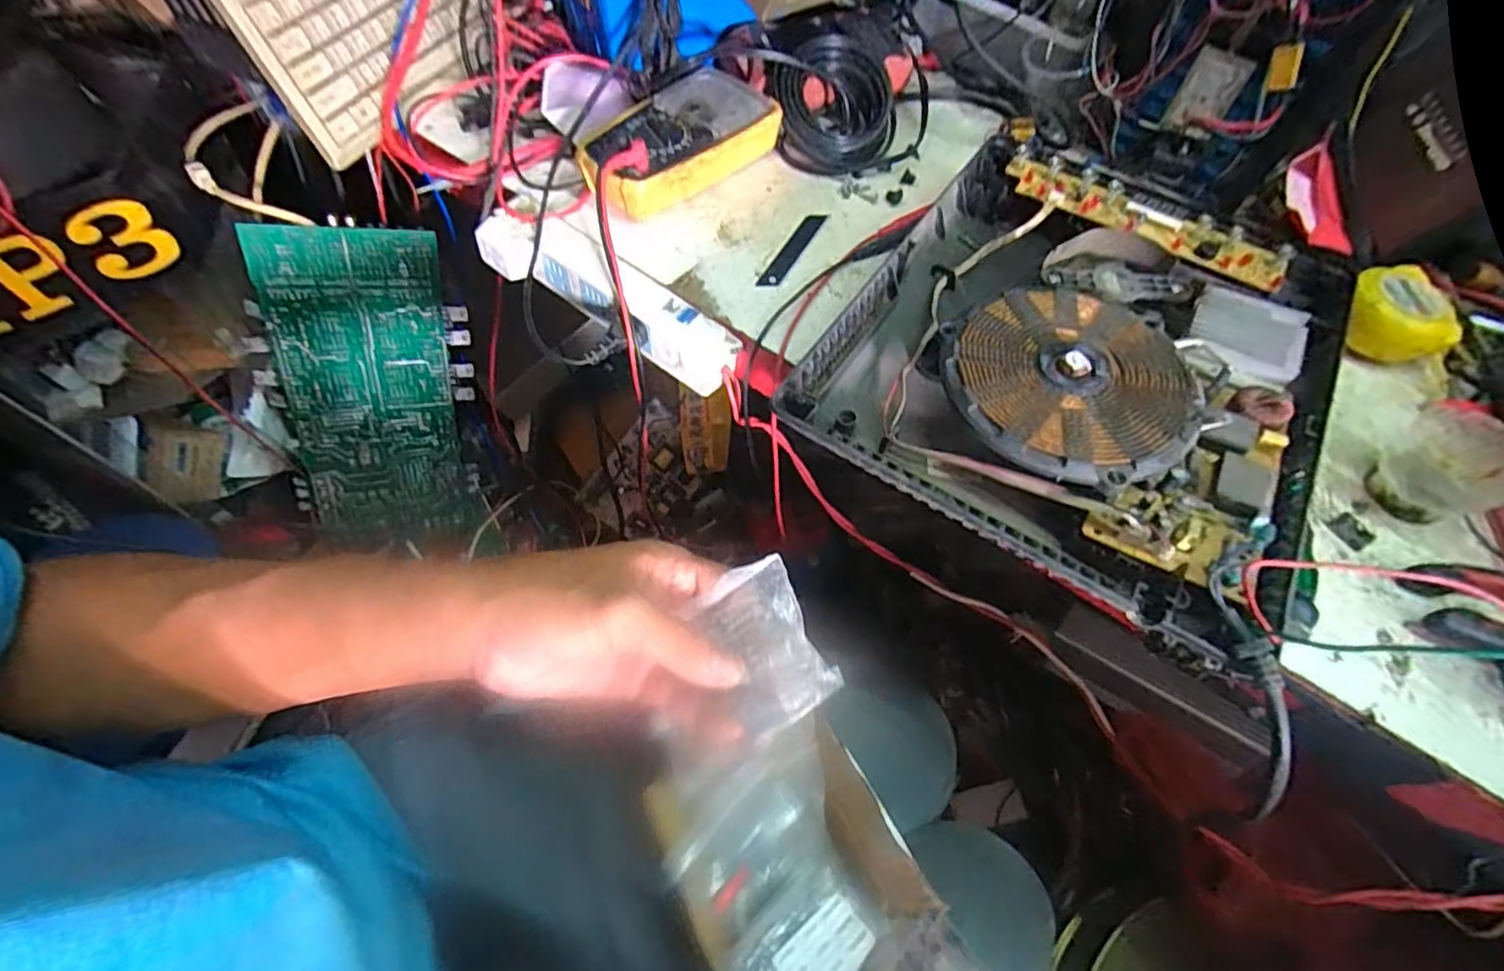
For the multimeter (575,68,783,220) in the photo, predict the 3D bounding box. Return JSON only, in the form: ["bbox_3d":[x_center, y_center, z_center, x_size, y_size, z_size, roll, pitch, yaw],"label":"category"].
[{"bbox_3d":[-0.061,-0.279,0.514,0.168,0.048,0.094,-34,66,-21],"label":"multimeter"}]

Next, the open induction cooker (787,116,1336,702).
[{"bbox_3d":[0.212,-0.086,0.406,0.280,0.052,0.340,32,63,16],"label":"open induction cooker"}]

